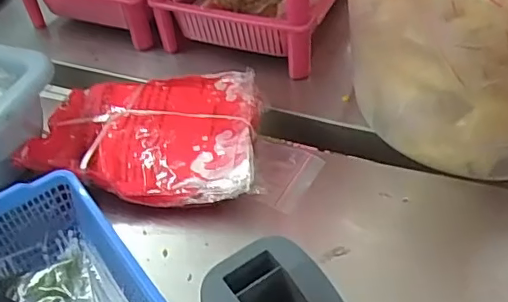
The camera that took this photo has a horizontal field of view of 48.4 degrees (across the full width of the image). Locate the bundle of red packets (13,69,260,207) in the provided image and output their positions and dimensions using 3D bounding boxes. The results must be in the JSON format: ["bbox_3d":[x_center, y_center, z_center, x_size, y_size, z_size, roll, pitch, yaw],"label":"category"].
[{"bbox_3d":[-0.101,-0.012,0.523,0.206,0.046,0.143,-1,44,4],"label":"bundle of red packets"}]

